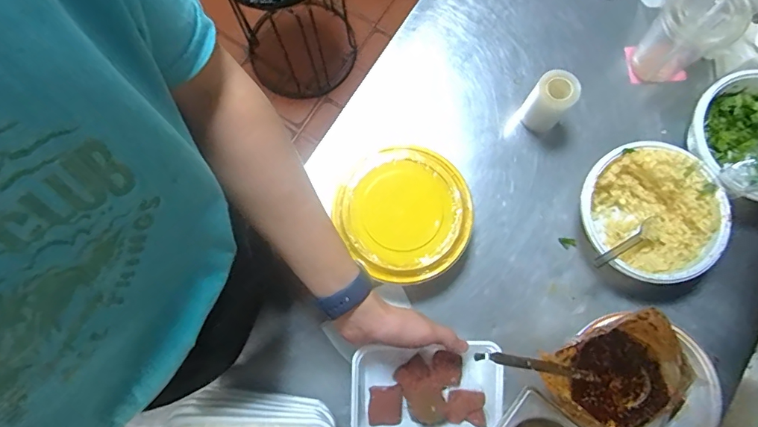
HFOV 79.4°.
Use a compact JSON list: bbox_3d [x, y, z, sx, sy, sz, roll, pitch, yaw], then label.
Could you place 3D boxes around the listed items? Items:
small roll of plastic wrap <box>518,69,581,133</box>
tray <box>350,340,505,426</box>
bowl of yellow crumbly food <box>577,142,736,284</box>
[{"bbox_3d":[0.223,-0.147,0.601,0.052,0.084,0.047,38,81,8],"label":"small roll of plastic wrap"},{"bbox_3d":[0.054,0.203,0.506,0.165,0.046,0.105,-4,78,0],"label":"tray"},{"bbox_3d":[0.339,0.001,0.580,0.162,0.061,0.166,0,78,1],"label":"bowl of yellow crumbly food"}]

